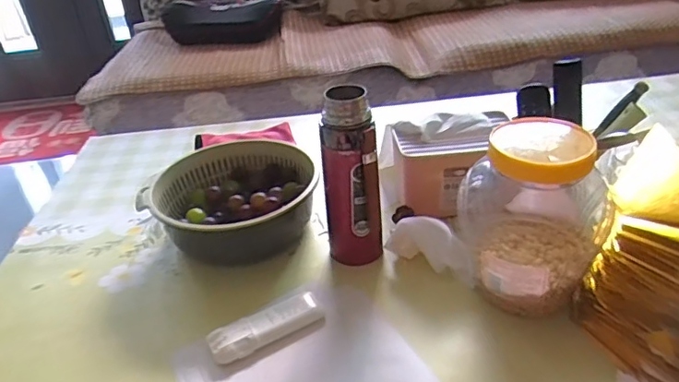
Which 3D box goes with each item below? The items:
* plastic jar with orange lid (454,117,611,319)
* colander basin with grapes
[{"bbox_3d":[0.201,0.024,0.574,0.134,0.187,0.142,9,35,22],"label":"plastic jar with orange lid"},{"bbox_3d":[-0.148,0.016,0.745,0.220,0.084,0.187,-3,32,4],"label":"colander basin with grapes"}]

